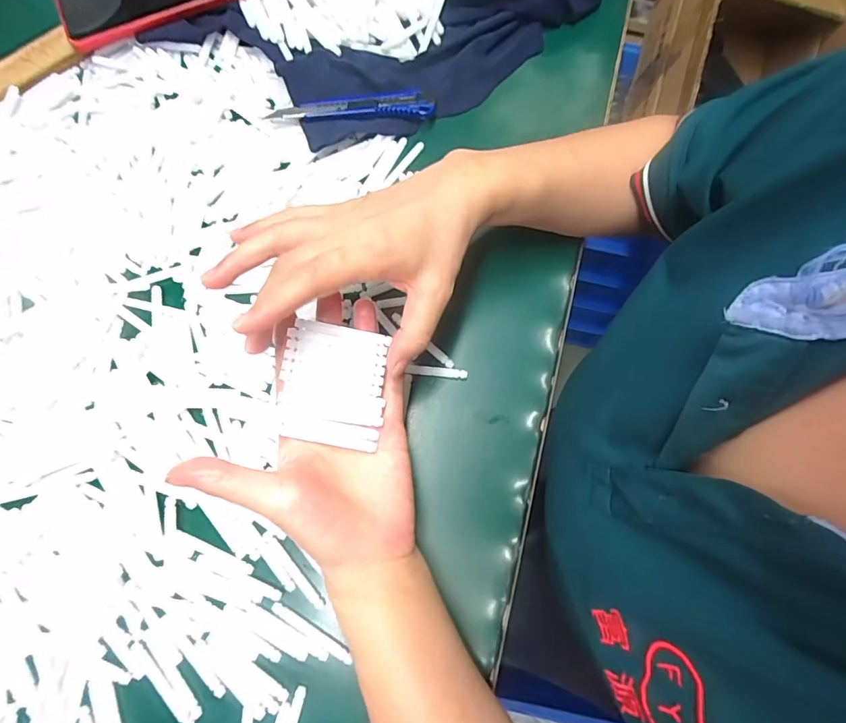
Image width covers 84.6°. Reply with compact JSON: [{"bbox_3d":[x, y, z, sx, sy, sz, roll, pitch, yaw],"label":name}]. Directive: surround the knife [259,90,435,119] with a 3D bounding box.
[{"bbox_3d":[-0.060,-0.217,0.397,0.137,0.011,0.024,-3,74,-3],"label":"knife"}]

